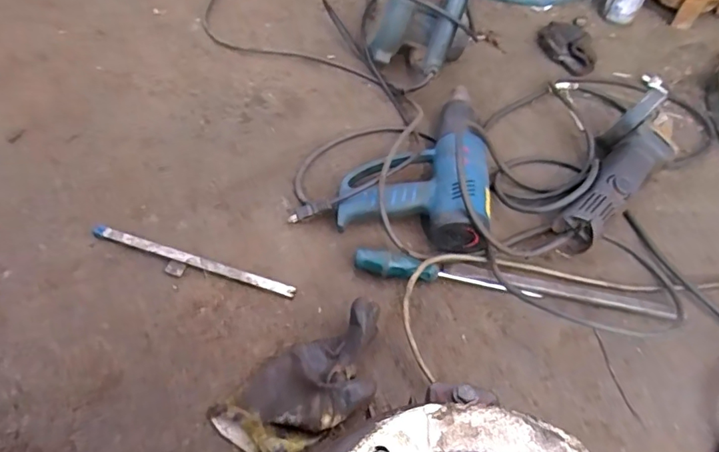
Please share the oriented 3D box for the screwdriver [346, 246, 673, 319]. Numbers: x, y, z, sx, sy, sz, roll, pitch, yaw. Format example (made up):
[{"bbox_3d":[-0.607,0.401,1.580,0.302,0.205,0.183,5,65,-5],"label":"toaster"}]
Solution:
[{"bbox_3d":[0.177,0.068,0.591,0.366,0.032,0.034,10,56,3],"label":"screwdriver"}]

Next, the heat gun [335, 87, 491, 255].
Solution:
[{"bbox_3d":[0.078,-0.097,0.671,0.186,0.076,0.253,8,56,2],"label":"heat gun"}]

